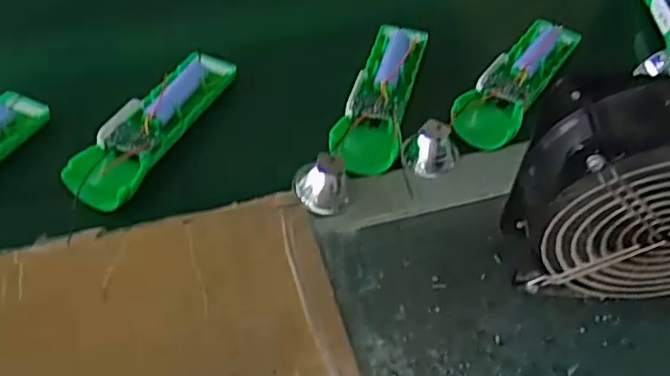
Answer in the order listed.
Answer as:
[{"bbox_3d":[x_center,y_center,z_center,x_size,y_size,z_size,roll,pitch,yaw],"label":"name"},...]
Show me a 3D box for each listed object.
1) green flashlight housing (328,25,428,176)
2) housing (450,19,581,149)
[{"bbox_3d":[0.034,-0.068,0.515,0.047,0.038,0.133,12,52,8],"label":"green flashlight housing"},{"bbox_3d":[0.139,-0.080,0.517,0.049,0.023,0.122,35,73,23],"label":"housing"}]

